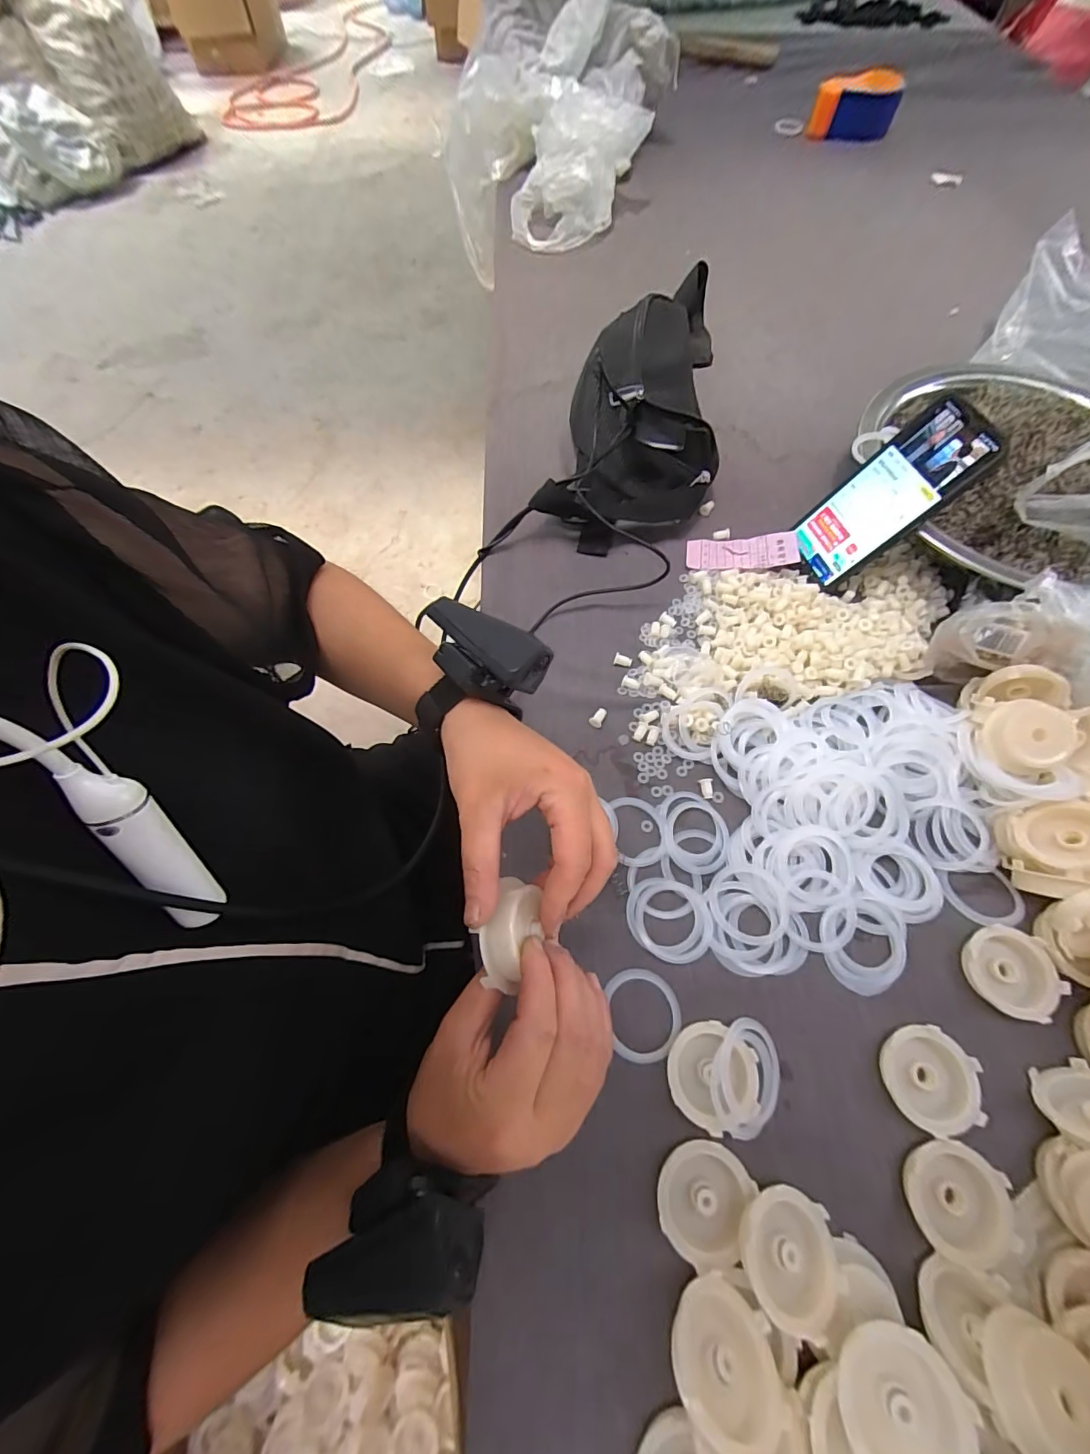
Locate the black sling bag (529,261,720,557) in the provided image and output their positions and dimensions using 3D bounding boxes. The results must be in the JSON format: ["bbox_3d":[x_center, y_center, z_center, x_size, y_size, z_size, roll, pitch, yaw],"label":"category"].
[{"bbox_3d":[0.115,-0.375,0.546,0.165,0.086,0.408,12,64,5],"label":"black sling bag"}]

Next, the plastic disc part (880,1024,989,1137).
[{"bbox_3d":[0.237,0.216,0.298,0.051,0.016,0.054,0,63,0],"label":"plastic disc part"}]

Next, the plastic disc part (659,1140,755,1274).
[{"bbox_3d":[0.089,0.267,0.273,0.048,0.009,0.052,0,63,0],"label":"plastic disc part"}]

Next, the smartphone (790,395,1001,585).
[{"bbox_3d":[0.296,-0.200,0.425,0.014,0.147,0.072,3,58,-37],"label":"smartphone"}]

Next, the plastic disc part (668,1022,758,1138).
[{"bbox_3d":[0.103,0.215,0.300,0.052,0.014,0.052,35,68,16],"label":"plastic disc part"}]

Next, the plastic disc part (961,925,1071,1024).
[{"bbox_3d":[0.310,0.163,0.322,0.051,0.016,0.053,7,64,3],"label":"plastic disc part"}]

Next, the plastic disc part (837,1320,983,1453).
[{"bbox_3d":[0.160,0.304,0.213,0.053,0.014,0.051,0,65,1],"label":"plastic disc part"}]

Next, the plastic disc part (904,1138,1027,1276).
[{"bbox_3d":[0.234,0.268,0.274,0.051,0.014,0.053,7,64,3],"label":"plastic disc part"}]

